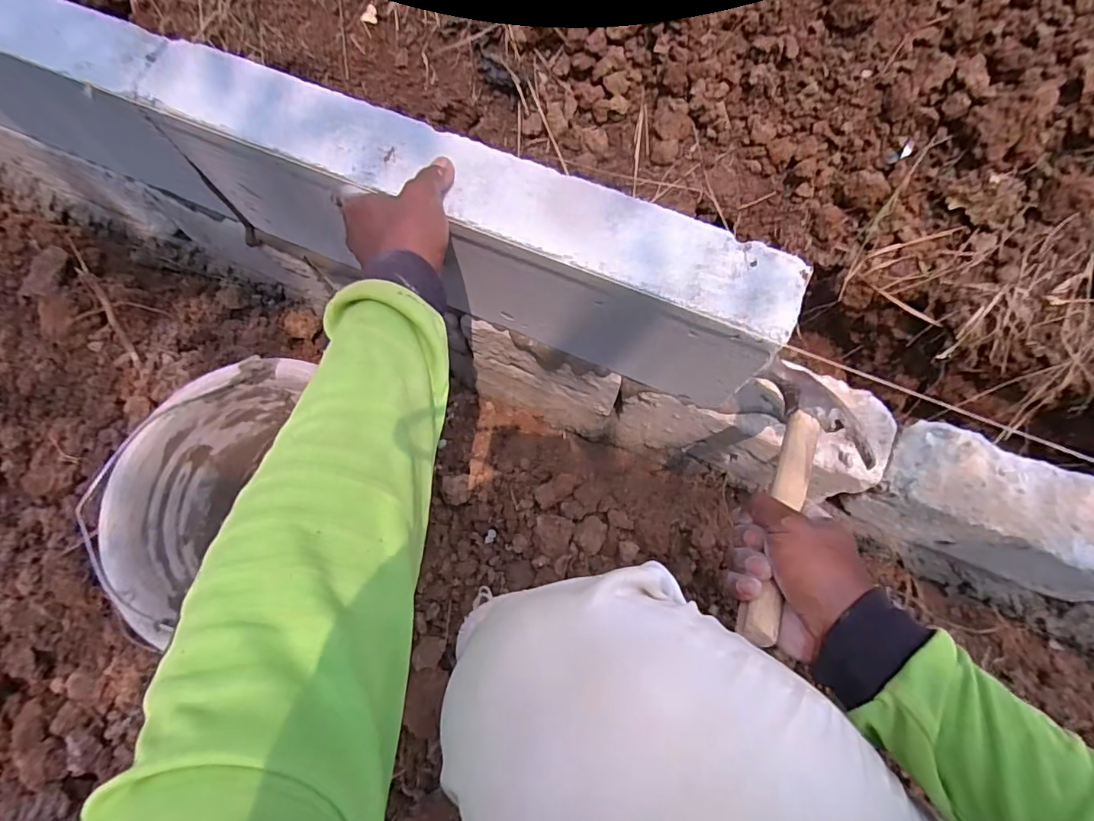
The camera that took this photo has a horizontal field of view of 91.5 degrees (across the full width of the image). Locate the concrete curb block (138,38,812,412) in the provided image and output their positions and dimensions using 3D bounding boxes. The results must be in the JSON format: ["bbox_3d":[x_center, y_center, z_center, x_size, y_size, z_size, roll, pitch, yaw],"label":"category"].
[{"bbox_3d":[-0.080,-0.166,0.533,0.596,0.193,0.075,23,74,9],"label":"concrete curb block"}]

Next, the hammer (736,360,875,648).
[{"bbox_3d":[0.196,0.065,0.409,0.099,0.022,0.252,26,53,10],"label":"hammer"}]

